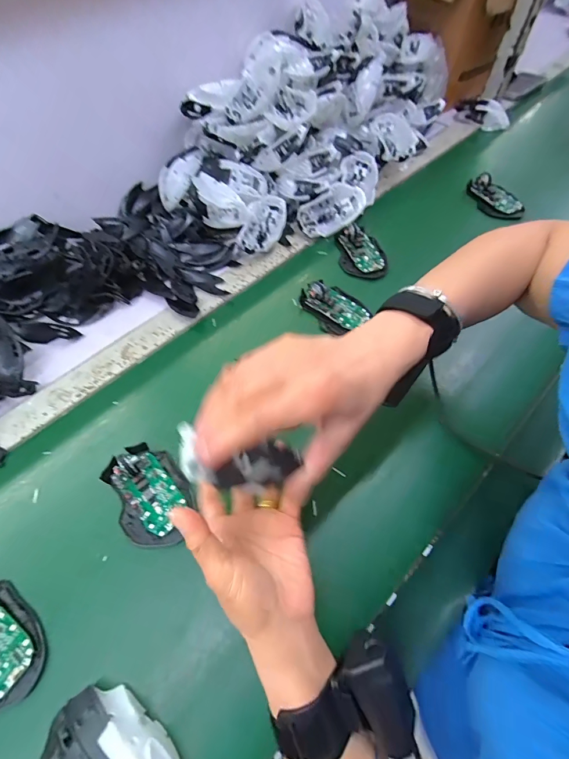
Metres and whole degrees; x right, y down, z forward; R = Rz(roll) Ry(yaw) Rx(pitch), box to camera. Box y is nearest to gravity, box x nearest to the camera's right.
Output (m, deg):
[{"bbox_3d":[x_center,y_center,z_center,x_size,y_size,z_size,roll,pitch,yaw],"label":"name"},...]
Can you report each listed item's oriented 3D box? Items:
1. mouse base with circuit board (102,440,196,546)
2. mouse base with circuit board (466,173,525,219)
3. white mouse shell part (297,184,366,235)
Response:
[{"bbox_3d":[-0.146,0.119,0.382,0.077,0.026,0.112,-40,66,-20],"label":"mouse base with circuit board"},{"bbox_3d":[0.376,-0.326,0.643,0.053,0.031,0.107,-20,62,-12],"label":"mouse base with circuit board"},{"bbox_3d":[0.080,-0.285,0.609,0.110,0.061,0.034,-28,23,10],"label":"white mouse shell part"}]

